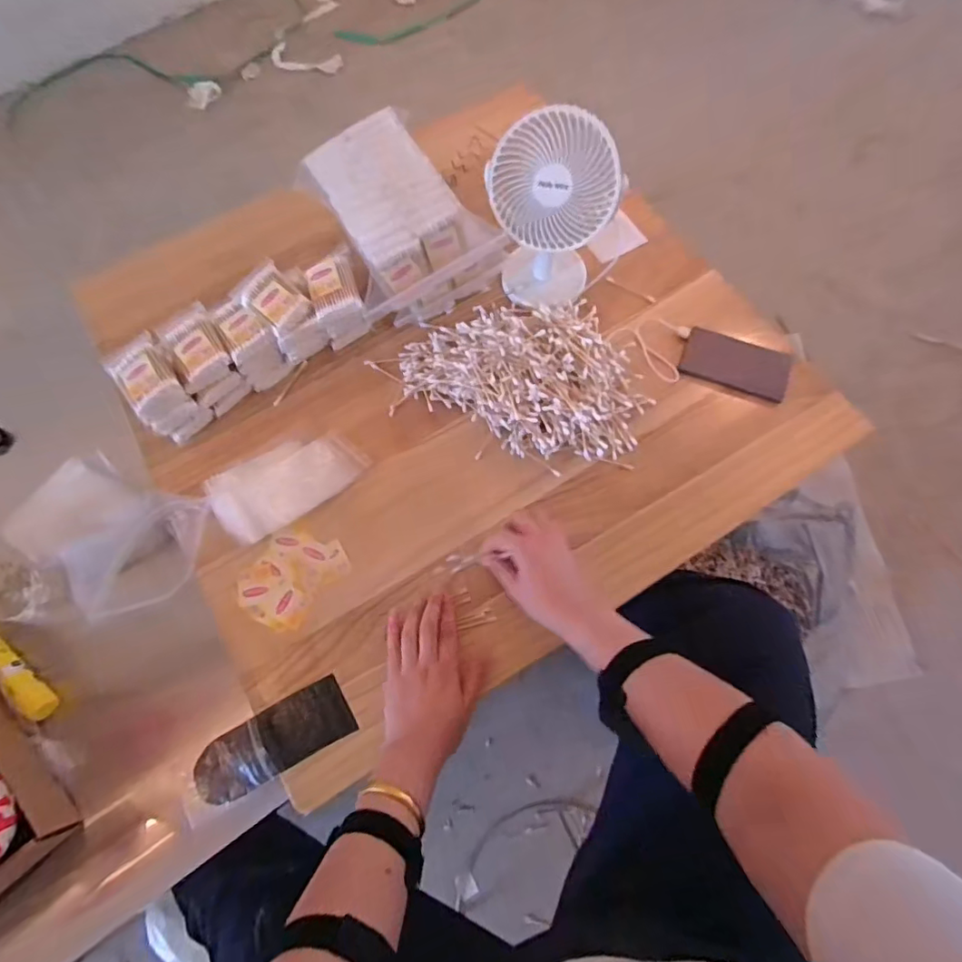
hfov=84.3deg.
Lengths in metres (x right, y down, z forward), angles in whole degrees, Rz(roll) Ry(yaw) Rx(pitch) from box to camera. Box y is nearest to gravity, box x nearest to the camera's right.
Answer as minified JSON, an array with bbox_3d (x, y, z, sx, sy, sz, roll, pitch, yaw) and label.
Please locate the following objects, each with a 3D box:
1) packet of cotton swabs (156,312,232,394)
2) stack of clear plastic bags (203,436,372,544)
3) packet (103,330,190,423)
[{"bbox_3d":[-0.344,-0.159,0.636,0.062,0.032,0.086,-33,72,-11],"label":"packet of cotton swabs"},{"bbox_3d":[-0.227,0.001,0.634,0.171,0.029,0.093,-31,71,-10],"label":"stack of clear plastic bags"},{"bbox_3d":[-0.397,-0.122,0.630,0.062,0.048,0.093,-38,73,-12],"label":"packet"}]

